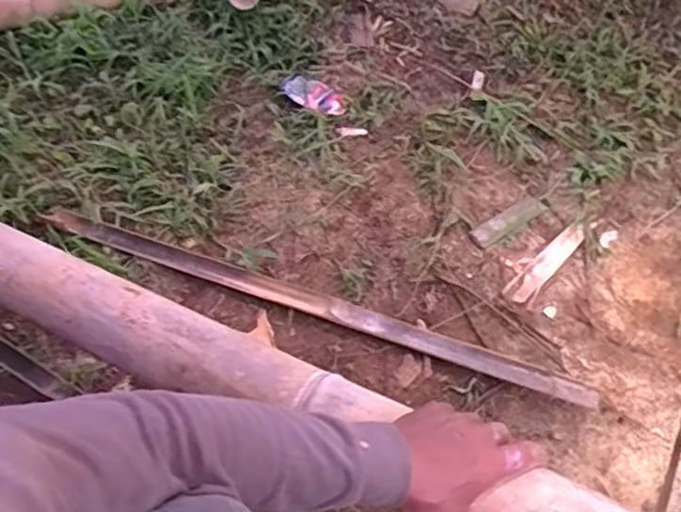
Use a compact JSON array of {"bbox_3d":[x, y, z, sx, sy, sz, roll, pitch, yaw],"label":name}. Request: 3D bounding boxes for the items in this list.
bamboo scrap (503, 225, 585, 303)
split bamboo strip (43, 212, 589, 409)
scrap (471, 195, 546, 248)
[{"bbox_3d":[0.312,0.009,0.995,0.036,0.008,0.192,37,59,25],"label":"bamboo scrap"},{"bbox_3d":[-0.060,0.060,0.935,0.811,0.022,0.043,18,53,13],"label":"split bamboo strip"},{"bbox_3d":[0.265,-0.055,1.041,0.147,0.007,0.039,-30,58,-23],"label":"scrap"}]

